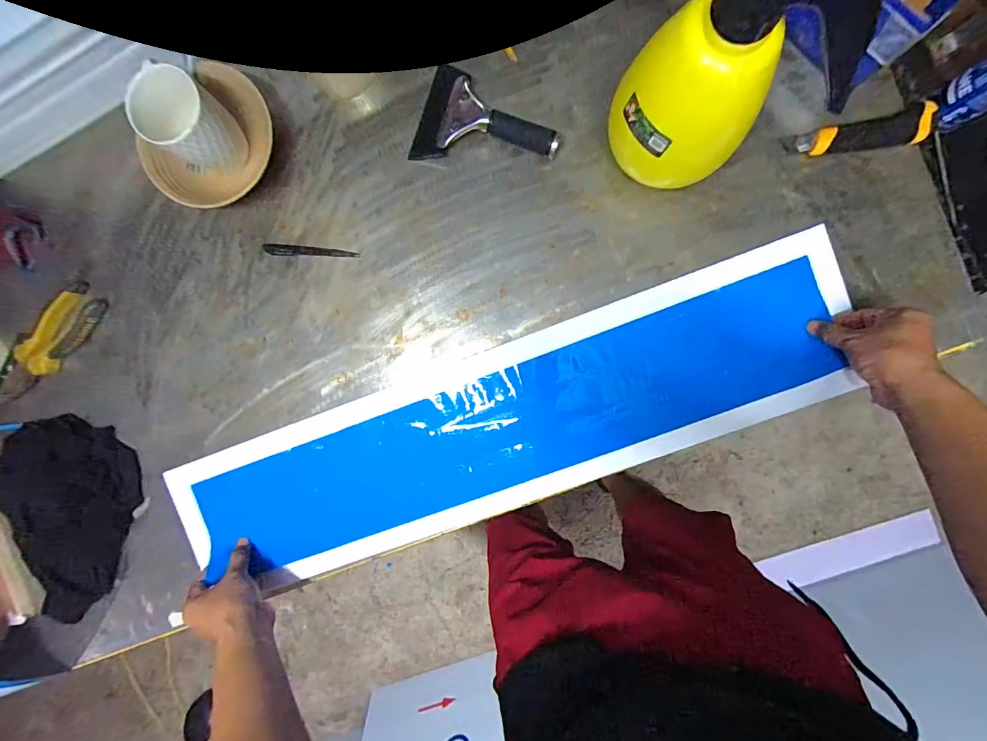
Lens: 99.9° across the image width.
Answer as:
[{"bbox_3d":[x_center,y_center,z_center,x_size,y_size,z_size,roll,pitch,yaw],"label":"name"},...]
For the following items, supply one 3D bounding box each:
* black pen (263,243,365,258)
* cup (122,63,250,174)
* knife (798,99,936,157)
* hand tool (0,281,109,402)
[{"bbox_3d":[-0.240,-0.156,0.546,0.131,0.008,0.015,5,94,3],"label":"black pen"},{"bbox_3d":[-0.339,-0.278,0.478,0.067,0.113,0.076,38,95,0],"label":"cup"},{"bbox_3d":[0.432,-0.272,0.480,0.136,0.022,0.038,-12,93,4],"label":"knife"},{"bbox_3d":[-0.600,-0.026,0.557,0.059,0.031,0.192,39,95,0],"label":"hand tool"}]

